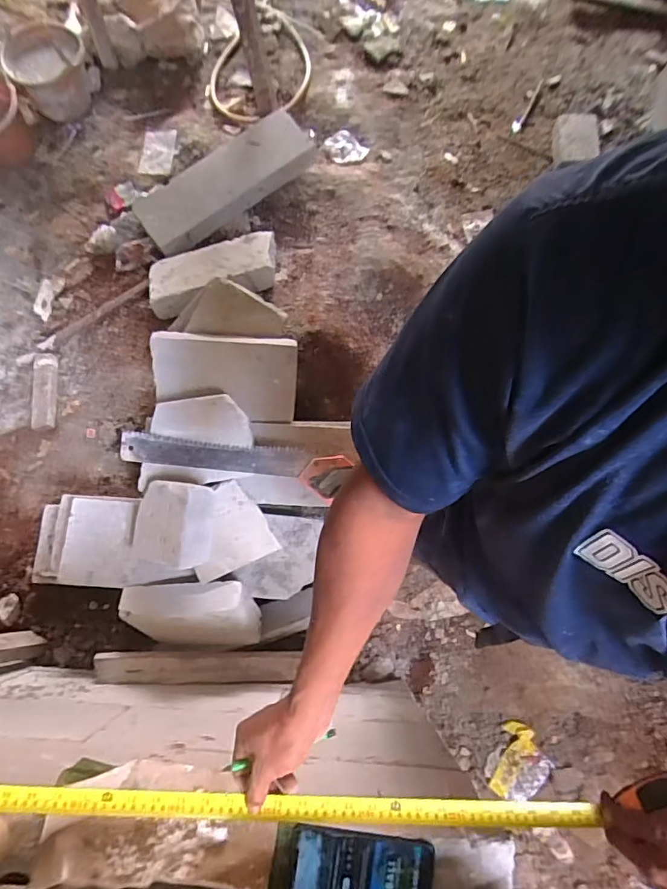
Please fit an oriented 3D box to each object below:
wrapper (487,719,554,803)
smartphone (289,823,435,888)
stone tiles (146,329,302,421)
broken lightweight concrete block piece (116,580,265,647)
[{"bbox_3d":[0.519,0.872,1.327,0.143,0.017,0.189,17,77,4],"label":"wrapper"},{"bbox_3d":[0.033,0.480,0.541,0.157,0.007,0.084,7,76,1],"label":"smartphone"},{"bbox_3d":[-0.257,-0.159,1.164,0.331,0.037,0.201,1,105,-13],"label":"stone tiles"},{"bbox_3d":[-0.322,0.394,1.120,0.291,0.197,0.085,-3,50,-2],"label":"broken lightweight concrete block piece"}]

